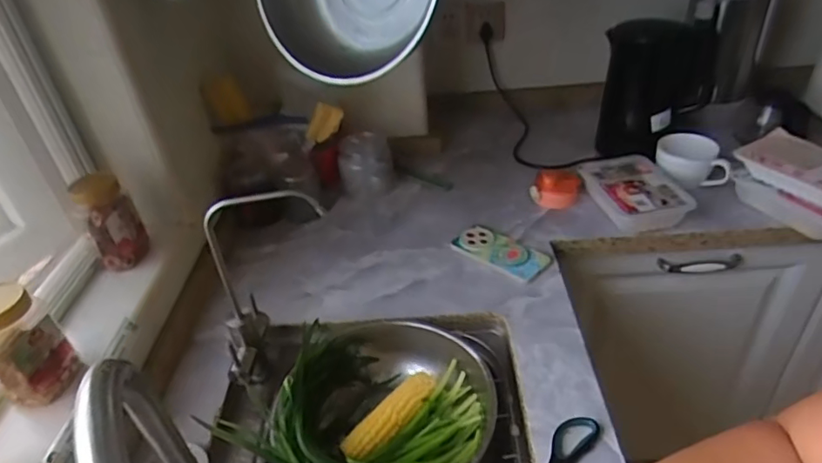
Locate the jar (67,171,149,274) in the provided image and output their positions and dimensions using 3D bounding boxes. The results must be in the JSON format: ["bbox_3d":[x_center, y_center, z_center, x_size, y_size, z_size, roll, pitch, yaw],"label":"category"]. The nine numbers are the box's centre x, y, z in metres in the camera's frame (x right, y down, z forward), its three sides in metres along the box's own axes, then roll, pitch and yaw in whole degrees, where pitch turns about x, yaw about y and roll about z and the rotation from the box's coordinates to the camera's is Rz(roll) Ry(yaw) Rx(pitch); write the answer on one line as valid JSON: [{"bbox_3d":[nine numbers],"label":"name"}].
[{"bbox_3d":[-0.445,-0.017,0.807,0.070,0.143,0.060,-27,41,-25],"label":"jar"}]

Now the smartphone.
[{"bbox_3d":[0.151,0.033,0.915,0.162,0.016,0.072,23,46,35],"label":"smartphone"}]

